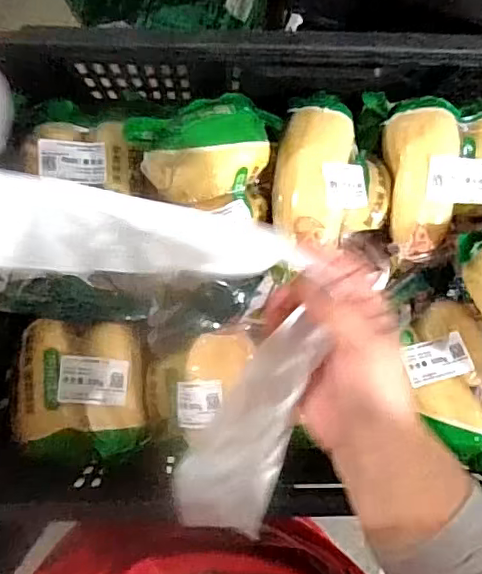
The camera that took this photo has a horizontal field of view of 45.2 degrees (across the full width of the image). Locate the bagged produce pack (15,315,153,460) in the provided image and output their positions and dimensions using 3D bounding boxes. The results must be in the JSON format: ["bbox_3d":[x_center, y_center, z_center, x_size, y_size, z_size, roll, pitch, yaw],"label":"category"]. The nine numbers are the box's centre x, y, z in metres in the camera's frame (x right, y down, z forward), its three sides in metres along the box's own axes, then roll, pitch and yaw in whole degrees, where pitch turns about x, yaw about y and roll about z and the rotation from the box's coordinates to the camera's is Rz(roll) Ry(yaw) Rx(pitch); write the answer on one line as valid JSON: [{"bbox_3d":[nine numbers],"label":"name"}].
[{"bbox_3d":[-0.139,0.091,0.513,0.107,0.049,0.119,2,86,-3],"label":"bagged produce pack"}]

